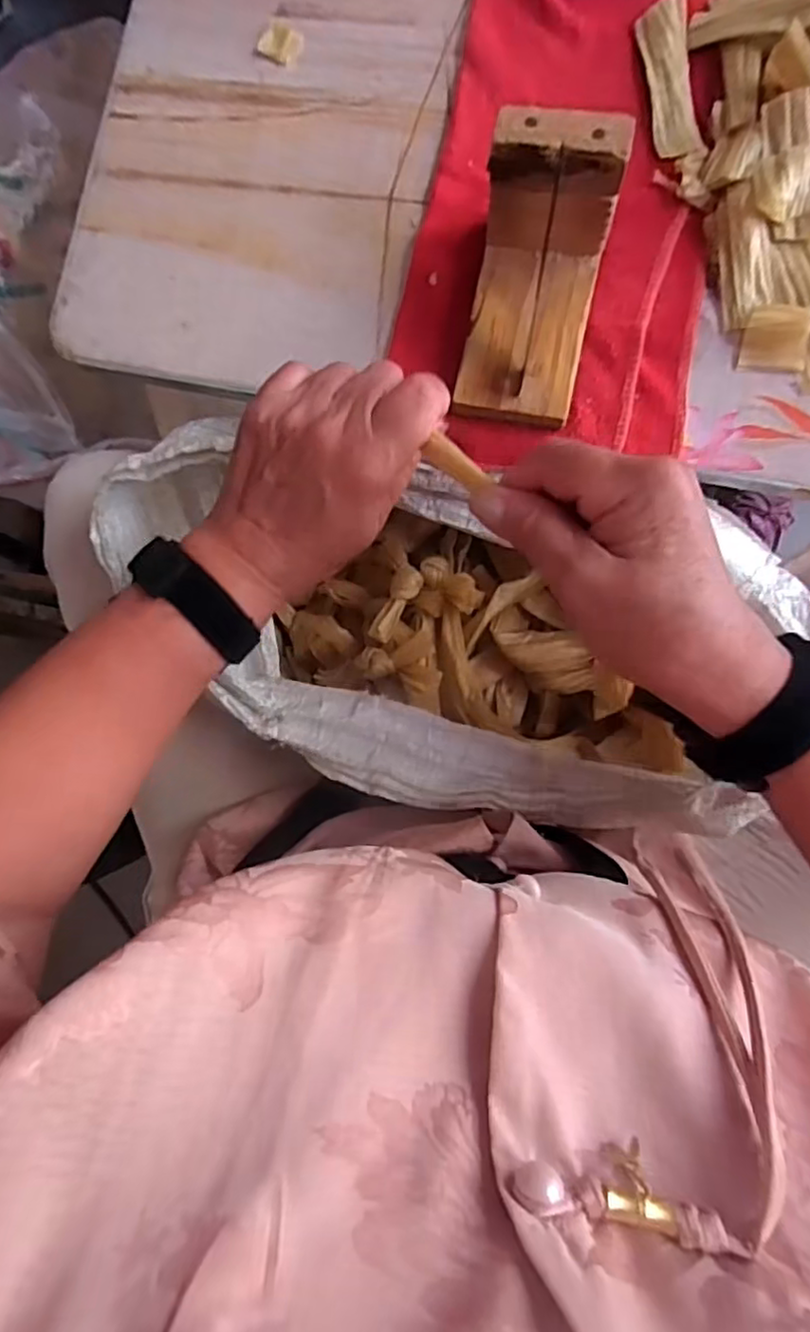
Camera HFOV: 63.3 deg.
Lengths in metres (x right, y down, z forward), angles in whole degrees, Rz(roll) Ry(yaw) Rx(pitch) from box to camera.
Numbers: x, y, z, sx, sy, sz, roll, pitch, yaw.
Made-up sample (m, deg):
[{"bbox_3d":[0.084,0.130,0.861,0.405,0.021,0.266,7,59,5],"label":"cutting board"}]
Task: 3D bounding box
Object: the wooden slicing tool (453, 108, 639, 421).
[{"bbox_3d":[0.063,-0.185,0.316,0.059,0.074,0.102,12,87,7],"label":"wooden slicing tool"}]

